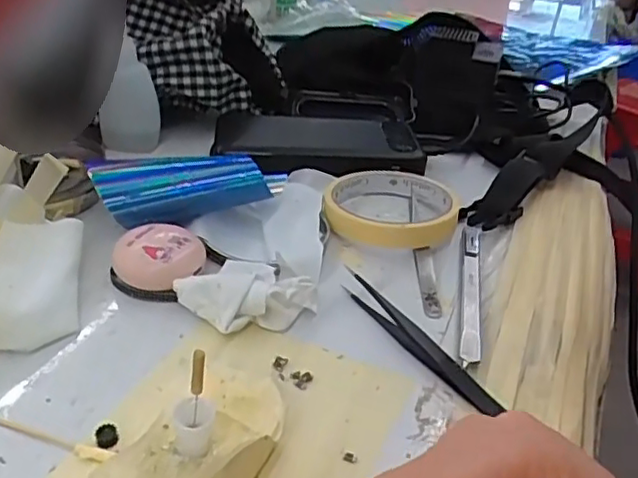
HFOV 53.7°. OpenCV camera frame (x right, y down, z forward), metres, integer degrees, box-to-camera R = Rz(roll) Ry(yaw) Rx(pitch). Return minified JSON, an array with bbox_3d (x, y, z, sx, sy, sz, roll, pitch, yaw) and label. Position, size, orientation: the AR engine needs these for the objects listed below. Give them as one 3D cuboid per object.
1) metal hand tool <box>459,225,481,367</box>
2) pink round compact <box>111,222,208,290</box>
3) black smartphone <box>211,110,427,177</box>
[{"bbox_3d":[0.087,0.027,0.362,0.011,0.006,0.136,11,33,8],"label":"metal hand tool"},{"bbox_3d":[-0.087,0.011,0.348,0.044,0.023,0.043,4,33,-3],"label":"pink round compact"},{"bbox_3d":[0.000,-0.080,0.484,0.154,0.011,0.087,3,33,-5],"label":"black smartphone"}]

